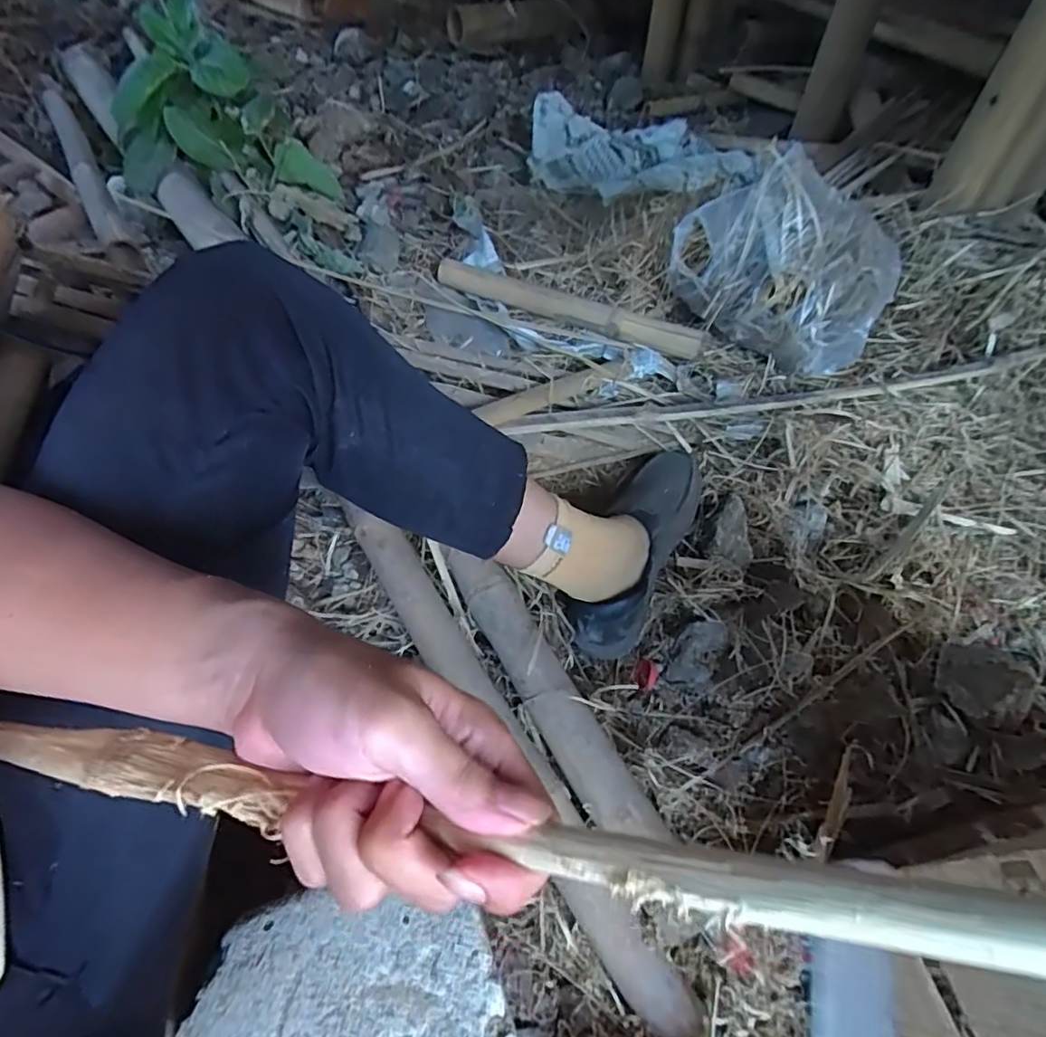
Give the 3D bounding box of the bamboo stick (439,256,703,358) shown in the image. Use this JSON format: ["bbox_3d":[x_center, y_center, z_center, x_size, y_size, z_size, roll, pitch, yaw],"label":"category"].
[{"bbox_3d":[0.059,-0.343,0.907,0.456,0.030,0.043,25,55,14],"label":"bamboo stick"}]

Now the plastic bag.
[{"bbox_3d":[0.377,-0.375,0.815,0.303,0.197,0.172,34,58,19],"label":"plastic bag"}]

